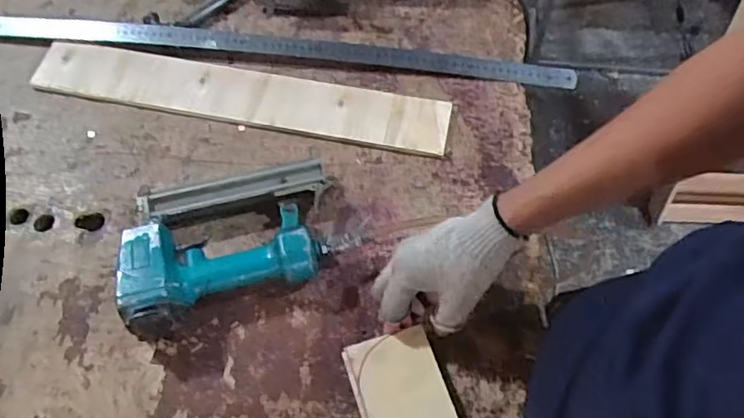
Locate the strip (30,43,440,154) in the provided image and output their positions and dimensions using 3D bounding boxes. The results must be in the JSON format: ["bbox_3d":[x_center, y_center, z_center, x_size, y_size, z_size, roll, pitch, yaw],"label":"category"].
[{"bbox_3d":[-0.174,-0.150,0.763,0.539,0.016,0.082,11,61,8],"label":"strip"}]

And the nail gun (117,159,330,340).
[{"bbox_3d":[-0.153,0.035,0.638,0.208,0.060,0.174,-7,60,-3],"label":"nail gun"}]

